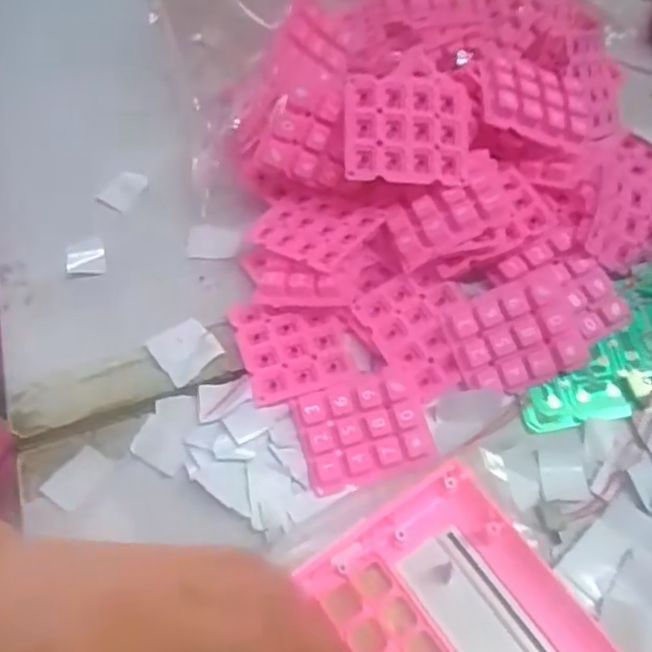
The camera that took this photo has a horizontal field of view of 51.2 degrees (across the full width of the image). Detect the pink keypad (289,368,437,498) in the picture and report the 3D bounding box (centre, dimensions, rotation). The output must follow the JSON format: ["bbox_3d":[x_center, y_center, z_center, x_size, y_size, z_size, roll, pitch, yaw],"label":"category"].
[{"bbox_3d":[0.017,0.047,0.315,0.059,0.008,0.046,-15,59,-4],"label":"pink keypad"}]

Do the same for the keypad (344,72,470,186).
[{"bbox_3d":[0.040,-0.095,0.326,0.063,0.007,0.054,1,86,-10],"label":"keypad"}]

